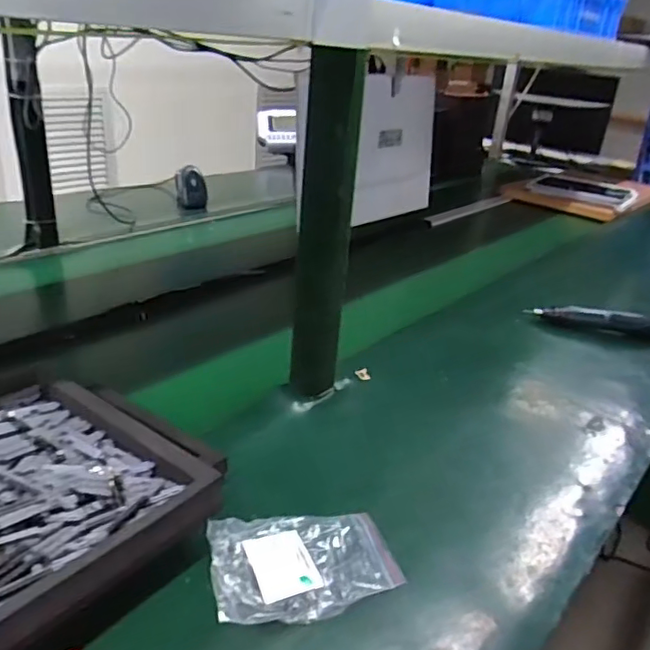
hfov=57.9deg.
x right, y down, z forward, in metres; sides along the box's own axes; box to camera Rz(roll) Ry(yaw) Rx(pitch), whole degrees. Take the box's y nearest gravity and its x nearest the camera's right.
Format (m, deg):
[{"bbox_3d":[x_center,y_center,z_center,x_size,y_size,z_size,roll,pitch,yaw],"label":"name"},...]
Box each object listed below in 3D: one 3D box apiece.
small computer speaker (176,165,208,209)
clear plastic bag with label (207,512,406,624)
[{"bbox_3d":[-0.339,-0.348,1.494,0.074,0.097,0.066,-1,27,-14],"label":"small computer speaker"},{"bbox_3d":[-0.021,0.202,0.505,0.150,0.030,0.103,-3,28,-18],"label":"clear plastic bag with label"}]

